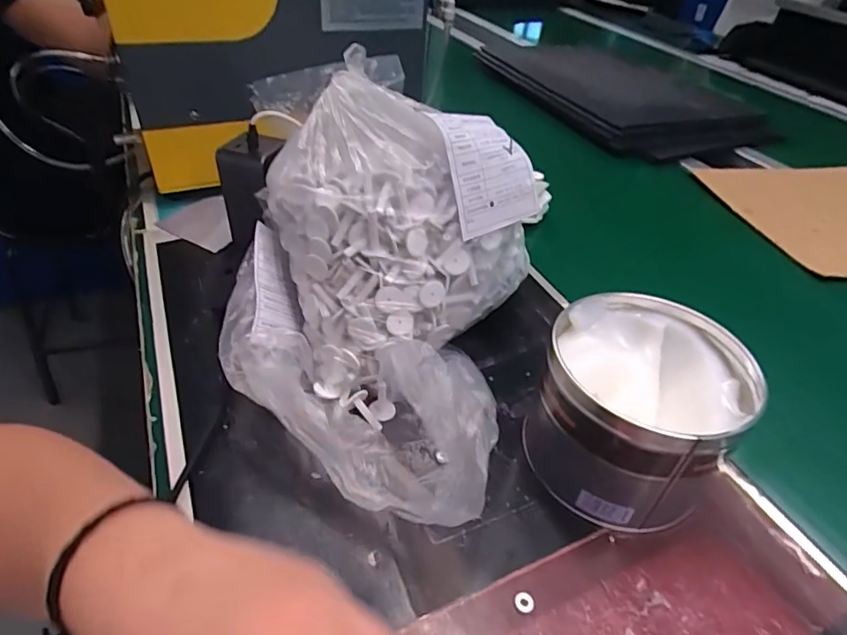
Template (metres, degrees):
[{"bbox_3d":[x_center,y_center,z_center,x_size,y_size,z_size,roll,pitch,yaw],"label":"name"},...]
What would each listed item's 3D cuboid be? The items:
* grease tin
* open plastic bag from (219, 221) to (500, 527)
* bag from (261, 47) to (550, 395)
[{"bbox_3d":[0.140,0.063,0.359,0.120,0.101,0.120,3,41,-3],"label":"grease tin"},{"bbox_3d":[-0.063,0.044,0.369,0.259,0.089,0.086,34,48,29],"label":"open plastic bag"},{"bbox_3d":[-0.015,-0.081,0.415,0.188,0.160,0.153,-14,44,-22],"label":"bag"}]

